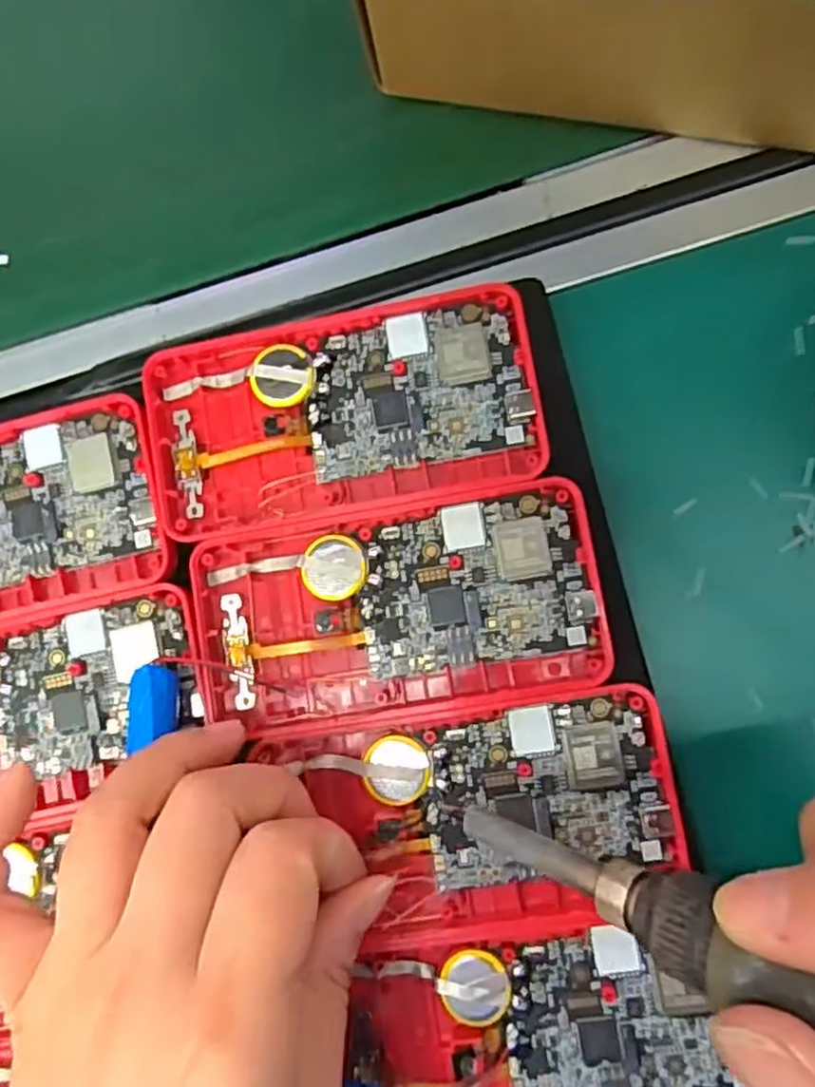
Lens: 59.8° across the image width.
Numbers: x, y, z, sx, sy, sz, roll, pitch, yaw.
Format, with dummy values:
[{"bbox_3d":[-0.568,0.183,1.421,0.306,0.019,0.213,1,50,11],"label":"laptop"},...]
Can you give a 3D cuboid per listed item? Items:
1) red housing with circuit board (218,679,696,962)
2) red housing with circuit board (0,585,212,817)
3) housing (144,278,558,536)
[{"bbox_3d":[0.019,0.081,0.206,0.114,0.012,0.063,-10,82,2],"label":"red housing with circuit board"},{"bbox_3d":[-0.122,0.054,0.226,0.122,0.016,0.059,-14,82,5],"label":"red housing with circuit board"},{"bbox_3d":[-0.021,-0.041,0.221,0.119,0.010,0.062,-10,82,2],"label":"housing"}]

